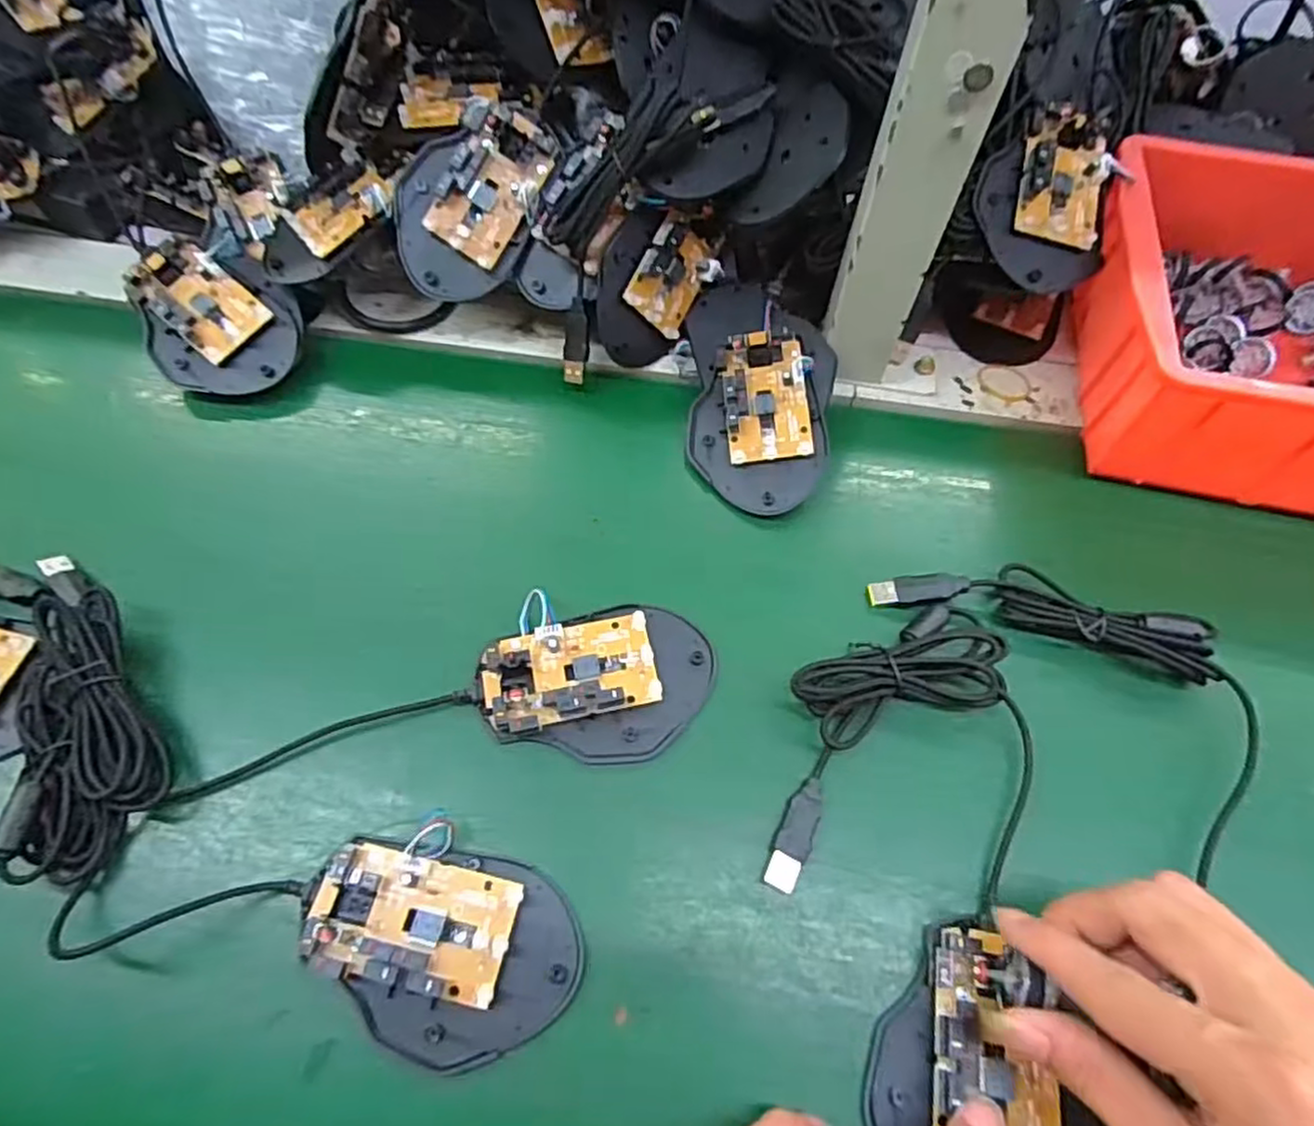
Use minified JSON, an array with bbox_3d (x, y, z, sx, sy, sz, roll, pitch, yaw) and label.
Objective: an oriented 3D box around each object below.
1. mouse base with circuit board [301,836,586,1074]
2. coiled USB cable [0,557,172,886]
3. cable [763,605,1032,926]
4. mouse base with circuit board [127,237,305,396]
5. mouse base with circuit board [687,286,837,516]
[{"bbox_3d":[-0.085,0.151,0.275,0.108,0.019,0.069,11,63,4],"label":"mouse base with circuit board"},{"bbox_3d":[-0.256,0.059,0.313,0.055,0.024,0.151,-21,65,-11],"label":"coiled USB cable"},{"bbox_3d":[0.112,0.078,0.314,0.106,0.020,0.137,11,63,4],"label":"cable"},{"bbox_3d":[-0.256,-0.141,0.407,0.096,0.017,0.079,39,78,-3],"label":"mouse base with circuit board"},{"bbox_3d":[0.057,-0.098,0.395,0.078,0.017,0.139,-2,74,12],"label":"mouse base with circuit board"}]

